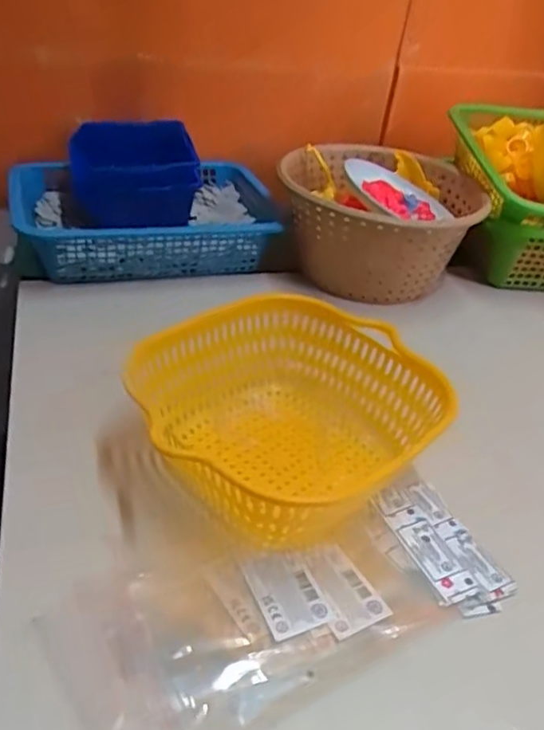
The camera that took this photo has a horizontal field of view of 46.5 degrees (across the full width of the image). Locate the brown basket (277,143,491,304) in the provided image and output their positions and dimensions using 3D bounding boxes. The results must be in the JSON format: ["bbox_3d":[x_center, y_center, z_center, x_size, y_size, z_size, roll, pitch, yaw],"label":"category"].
[{"bbox_3d":[0.117,-0.164,0.727,0.217,0.108,0.234,11,34,6],"label":"brown basket"}]

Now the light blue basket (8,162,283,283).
[{"bbox_3d":[-0.136,-0.166,0.722,0.290,0.066,0.202,-7,37,-20],"label":"light blue basket"}]

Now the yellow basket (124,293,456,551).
[{"bbox_3d":[0.009,0.042,0.453,0.204,0.084,0.191,-21,43,-35],"label":"yellow basket"}]

